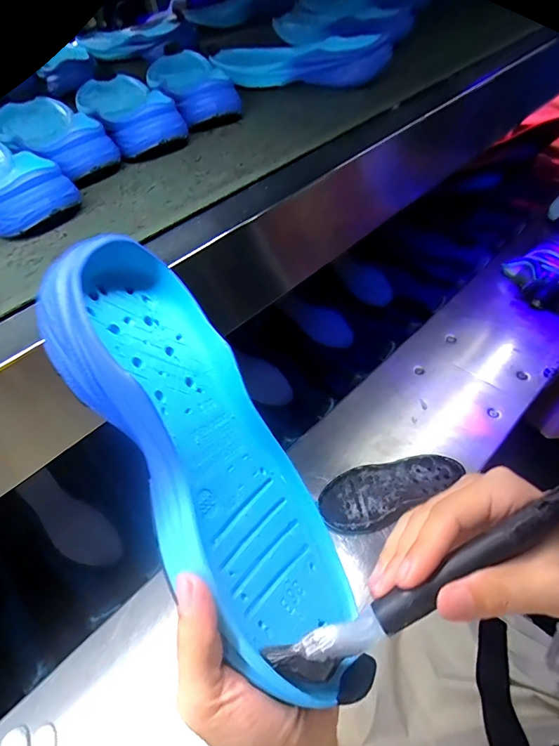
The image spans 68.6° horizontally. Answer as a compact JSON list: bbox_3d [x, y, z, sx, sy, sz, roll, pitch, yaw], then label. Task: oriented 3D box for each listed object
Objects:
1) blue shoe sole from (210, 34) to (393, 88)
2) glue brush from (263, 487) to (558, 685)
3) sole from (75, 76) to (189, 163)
[{"bbox_3d":[0.015,-0.408,0.534,0.241,0.052,0.082,19,55,17],"label":"blue shoe sole"},{"bbox_3d":[0.077,0.093,0.191,0.171,0.024,0.017,-30,55,-4],"label":"glue brush"},{"bbox_3d":[-0.180,-0.310,0.475,0.092,0.041,0.247,-26,53,-15],"label":"sole"}]

